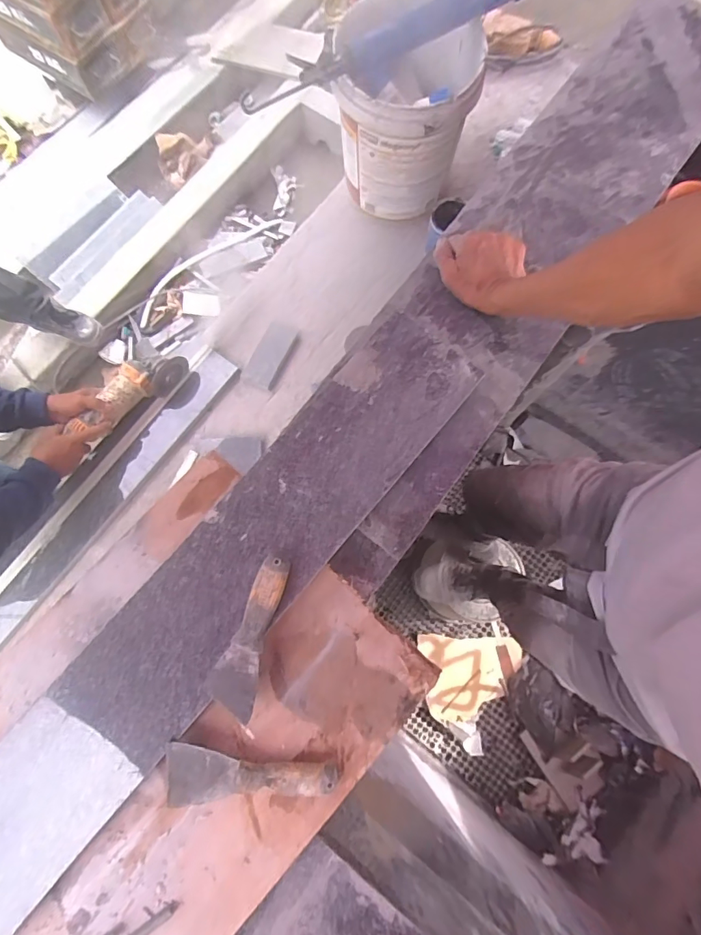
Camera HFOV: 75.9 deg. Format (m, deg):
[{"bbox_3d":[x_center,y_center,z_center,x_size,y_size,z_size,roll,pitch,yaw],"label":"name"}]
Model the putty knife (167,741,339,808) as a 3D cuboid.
[{"bbox_3d":[-0.106,0.331,0.471,0.180,0.023,0.062,4,78,2],"label":"putty knife"}]

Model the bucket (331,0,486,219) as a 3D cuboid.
[{"bbox_3d":[0.119,-0.766,0.990,0.280,0.301,0.288,9,78,3],"label":"bucket"}]

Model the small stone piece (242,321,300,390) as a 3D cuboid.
[{"bbox_3d":[-0.189,-0.269,1.073,0.075,0.010,0.165,28,75,-12],"label":"small stone piece"}]

